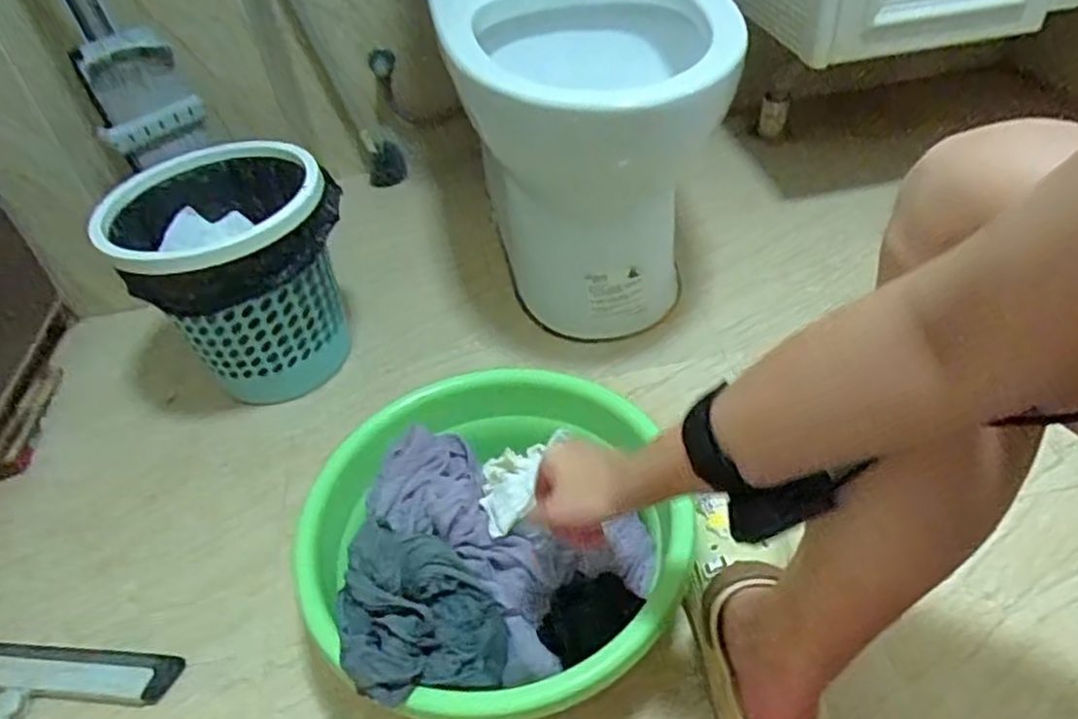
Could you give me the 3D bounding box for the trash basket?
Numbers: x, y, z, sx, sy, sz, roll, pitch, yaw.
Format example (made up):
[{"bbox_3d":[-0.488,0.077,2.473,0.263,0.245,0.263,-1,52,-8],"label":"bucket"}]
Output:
[{"bbox_3d":[-0.387,-0.111,0.955,0.271,0.265,0.242,-20,46,-14],"label":"trash basket"}]

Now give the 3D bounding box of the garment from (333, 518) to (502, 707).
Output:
[{"bbox_3d":[-0.104,0.201,0.601,0.130,0.054,0.159,-13,45,-7],"label":"garment"}]

